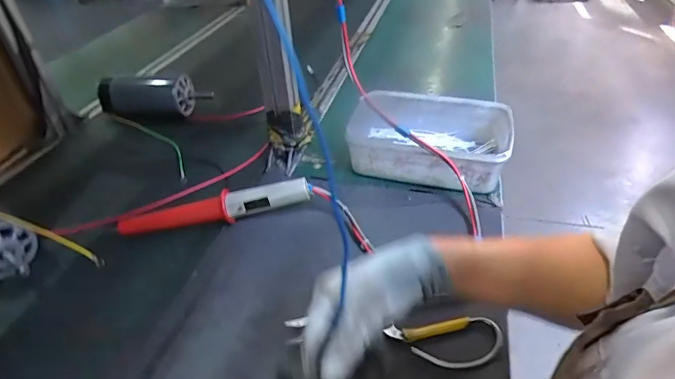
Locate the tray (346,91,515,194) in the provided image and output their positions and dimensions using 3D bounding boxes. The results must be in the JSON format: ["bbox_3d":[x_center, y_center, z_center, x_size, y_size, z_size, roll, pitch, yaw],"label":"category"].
[{"bbox_3d":[0.126,-0.077,0.625,0.225,0.077,0.162,4,39,12],"label":"tray"}]

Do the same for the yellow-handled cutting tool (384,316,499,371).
[{"bbox_3d":[0.105,0.146,0.410,0.103,0.012,0.048,-8,38,-4],"label":"yellow-handled cutting tool"}]

